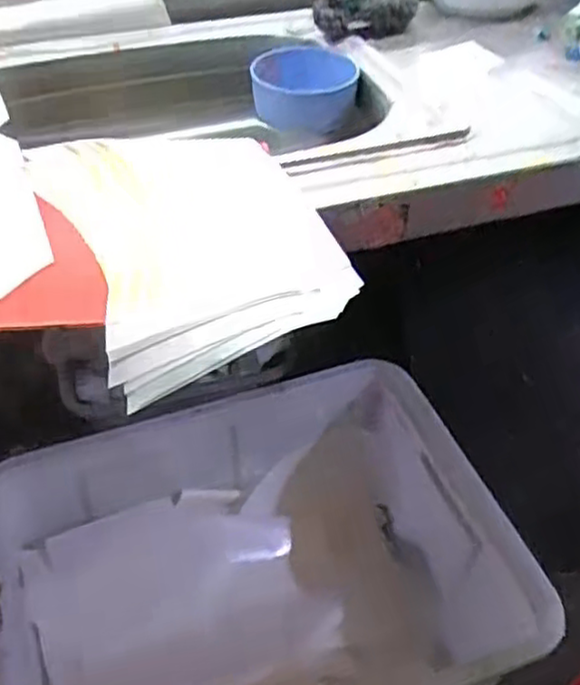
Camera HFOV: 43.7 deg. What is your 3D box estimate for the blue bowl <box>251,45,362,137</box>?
[{"bbox_3d":[0.018,-0.282,0.784,0.106,0.059,0.127,4,45,3],"label":"blue bowl"}]

